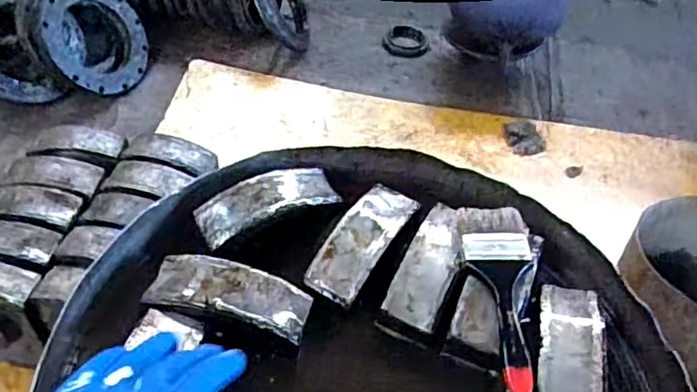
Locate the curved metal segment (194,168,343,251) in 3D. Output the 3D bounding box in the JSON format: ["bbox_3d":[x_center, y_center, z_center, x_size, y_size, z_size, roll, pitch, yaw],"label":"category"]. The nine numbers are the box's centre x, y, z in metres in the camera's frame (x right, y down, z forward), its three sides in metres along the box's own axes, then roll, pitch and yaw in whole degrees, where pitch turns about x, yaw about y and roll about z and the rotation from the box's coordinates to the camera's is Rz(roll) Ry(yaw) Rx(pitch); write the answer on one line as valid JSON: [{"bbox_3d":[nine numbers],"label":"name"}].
[{"bbox_3d":[-0.092,0.002,0.673,0.156,0.027,0.065,-23,54,-24],"label":"curved metal segment"}]

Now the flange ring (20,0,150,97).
[{"bbox_3d":[-0.597,-0.366,1.368,0.068,0.285,0.242,0,68,41],"label":"flange ring"}]

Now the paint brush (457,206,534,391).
[{"bbox_3d":[0.155,0.095,0.590,0.066,0.025,0.204,1,48,-4],"label":"paint brush"}]

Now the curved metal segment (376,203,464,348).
[{"bbox_3d":[0.090,0.075,0.644,0.066,0.044,0.164,19,64,10],"label":"curved metal segment"}]

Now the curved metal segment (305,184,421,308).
[{"bbox_3d":[0.018,0.044,0.652,0.062,0.030,0.160,26,51,17],"label":"curved metal segment"}]

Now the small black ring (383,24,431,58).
[{"bbox_3d":[0.165,-0.429,1.648,0.117,0.025,0.126,3,49,-4],"label":"small black ring"}]

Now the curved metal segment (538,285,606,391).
[{"bbox_3d":[0.212,0.149,0.572,0.056,0.027,0.159,12,48,6],"label":"curved metal segment"}]

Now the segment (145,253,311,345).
[{"bbox_3d":[-0.118,0.097,0.595,0.156,0.030,0.062,11,48,5],"label":"segment"}]

